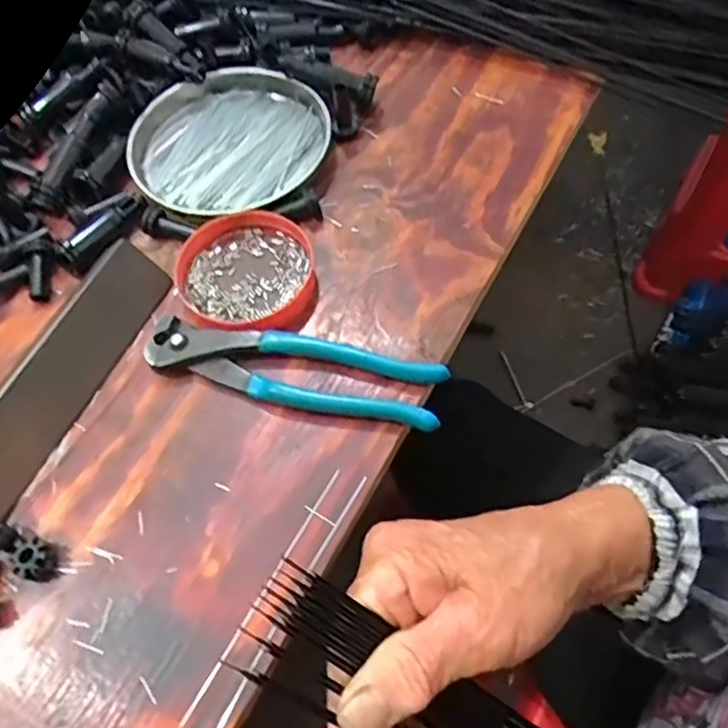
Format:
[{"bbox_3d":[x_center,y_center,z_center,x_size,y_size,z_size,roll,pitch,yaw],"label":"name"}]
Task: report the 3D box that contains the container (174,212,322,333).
[{"bbox_3d":[-0.071,-0.056,0.384,0.080,0.015,0.082,0,62,-1],"label":"container"}]

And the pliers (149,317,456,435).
[{"bbox_3d":[-0.040,0.002,0.346,0.163,0.019,0.040,9,63,13],"label":"pliers"}]

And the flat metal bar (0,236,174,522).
[{"bbox_3d":[-0.174,0.014,0.348,0.042,0.014,0.190,34,62,-14],"label":"flat metal bar"}]

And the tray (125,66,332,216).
[{"bbox_3d":[-0.094,-0.157,0.442,0.132,0.021,0.128,-3,61,6],"label":"tray"}]

